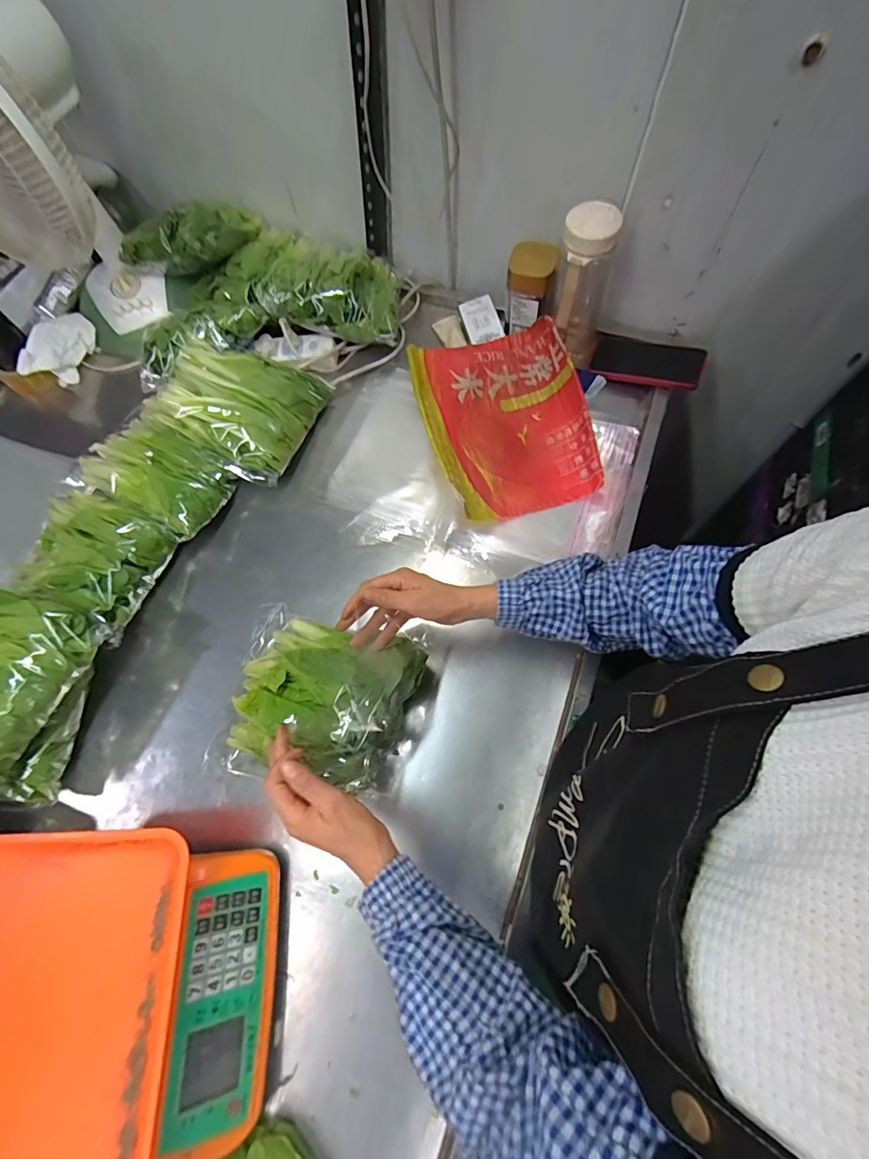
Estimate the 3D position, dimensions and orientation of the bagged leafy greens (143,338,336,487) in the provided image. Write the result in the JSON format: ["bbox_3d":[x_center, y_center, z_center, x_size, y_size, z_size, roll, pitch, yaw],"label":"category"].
[{"bbox_3d":[-0.277,-0.258,0.677,0.192,0.080,0.191,22,71,11],"label":"bagged leafy greens"}]

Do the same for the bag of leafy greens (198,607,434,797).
[{"bbox_3d":[-0.124,0.133,0.523,0.225,0.090,0.181,11,69,7],"label":"bag of leafy greens"}]

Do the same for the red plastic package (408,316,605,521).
[{"bbox_3d":[0.099,-0.224,0.656,0.218,0.080,0.250,-14,68,-3],"label":"red plastic package"}]

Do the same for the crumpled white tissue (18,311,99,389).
[{"bbox_3d":[-0.618,-0.379,0.778,0.046,0.070,0.137,20,71,11],"label":"crumpled white tissue"}]

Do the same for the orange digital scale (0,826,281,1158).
[{"bbox_3d":[-0.298,0.383,0.417,0.268,0.099,0.283,-2,68,2],"label":"orange digital scale"}]

